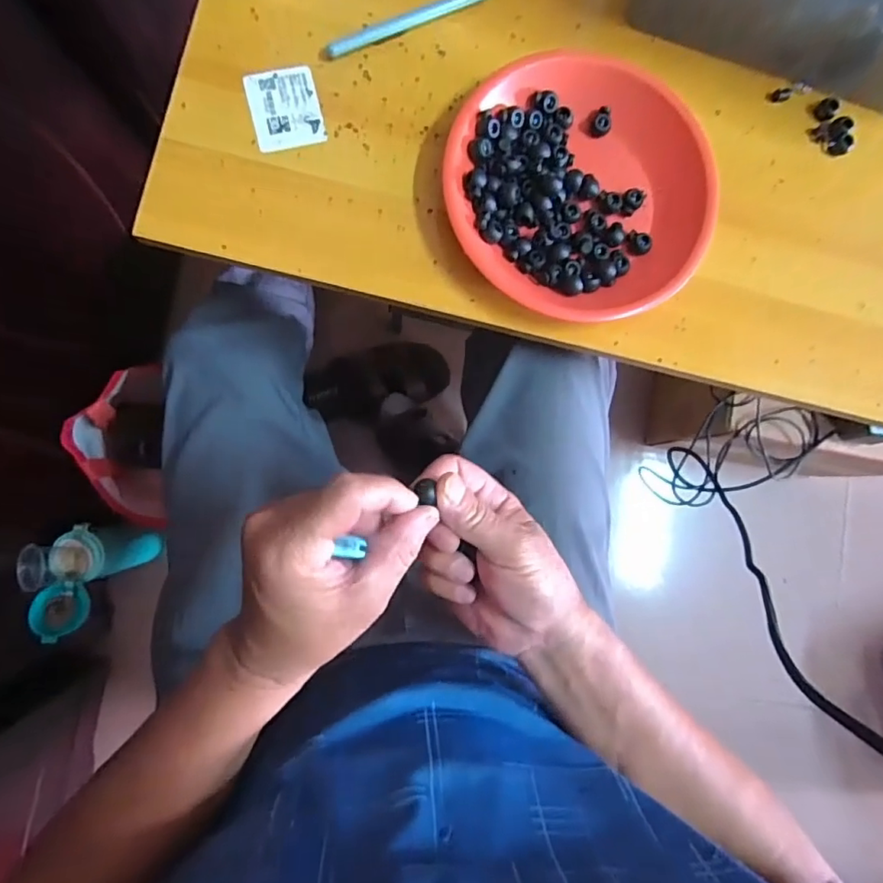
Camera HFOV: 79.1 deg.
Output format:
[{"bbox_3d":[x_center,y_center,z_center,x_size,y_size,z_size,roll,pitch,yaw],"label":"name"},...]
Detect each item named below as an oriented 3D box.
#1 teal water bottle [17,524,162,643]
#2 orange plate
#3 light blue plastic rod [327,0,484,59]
[{"bbox_3d":[-0.441,0.163,0.667,0.086,0.163,0.121,26,84,-2],"label":"teal water bottle"},{"bbox_3d":[0.099,-0.184,0.392,0.193,0.029,0.176,0,86,-5],"label":"orange plate"},{"bbox_3d":[-0.022,-0.311,0.396,0.133,0.008,0.010,-26,88,-6],"label":"light blue plastic rod"}]

